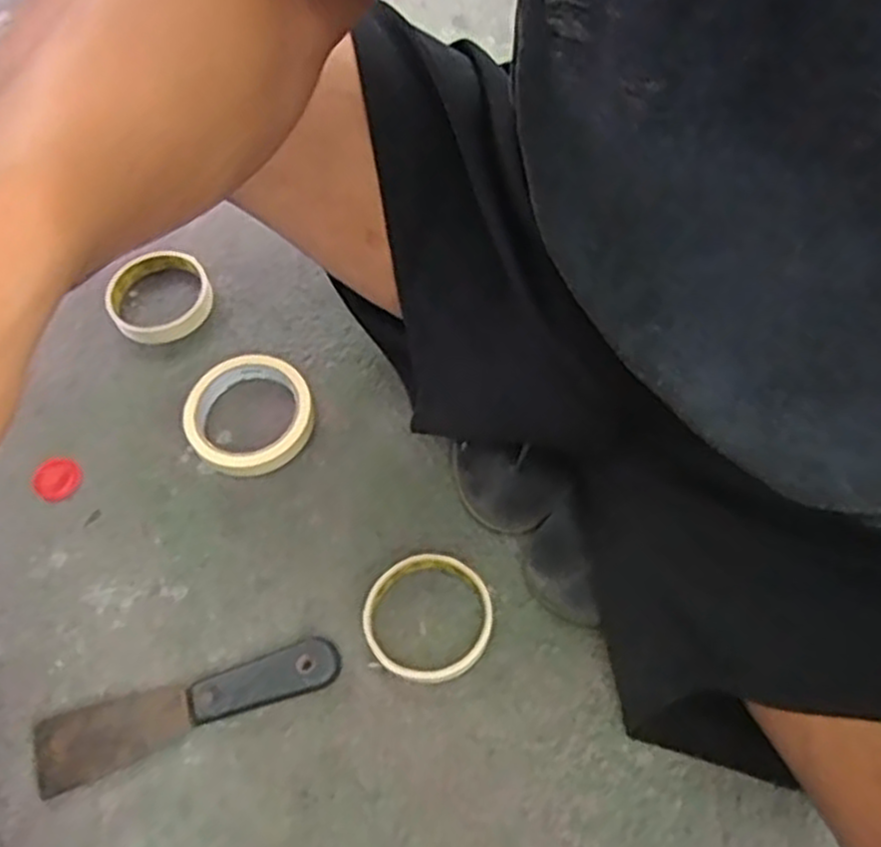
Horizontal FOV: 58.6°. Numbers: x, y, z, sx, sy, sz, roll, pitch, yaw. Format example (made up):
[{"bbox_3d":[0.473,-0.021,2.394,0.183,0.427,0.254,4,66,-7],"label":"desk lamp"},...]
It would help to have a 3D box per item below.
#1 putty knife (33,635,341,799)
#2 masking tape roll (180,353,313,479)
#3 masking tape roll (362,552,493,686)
[{"bbox_3d":[-0.165,0.182,0.511,0.197,0.017,0.046,-19,63,-8],"label":"putty knife"},{"bbox_3d":[-0.148,-0.008,0.610,0.094,0.023,0.093,-1,62,1],"label":"masking tape roll"},{"bbox_3d":[-0.008,0.131,0.529,0.085,0.018,0.082,-1,62,1],"label":"masking tape roll"}]

